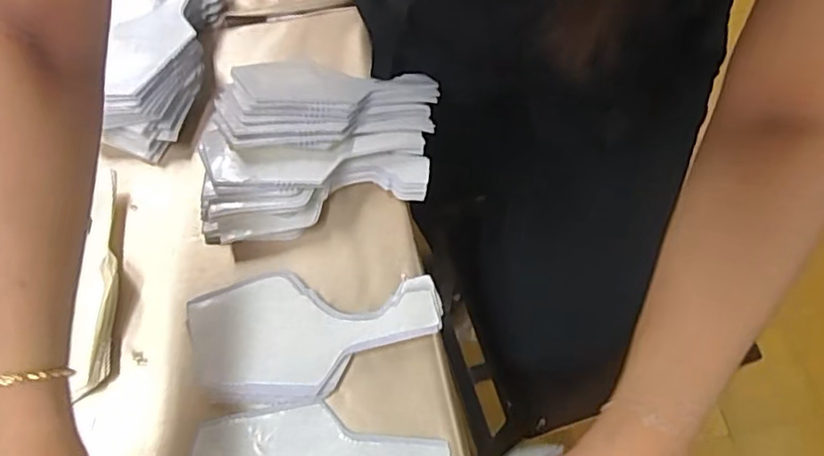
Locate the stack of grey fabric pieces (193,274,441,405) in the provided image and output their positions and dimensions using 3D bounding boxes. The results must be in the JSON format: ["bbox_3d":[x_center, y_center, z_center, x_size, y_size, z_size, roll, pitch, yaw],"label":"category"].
[{"bbox_3d":[-0.074,0.082,0.462,0.189,0.014,0.097,-6,64,-5],"label":"stack of grey fabric pieces"}]

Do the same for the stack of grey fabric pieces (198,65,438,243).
[{"bbox_3d":[-0.079,-0.078,0.524,0.201,0.045,0.165,-5,64,-4],"label":"stack of grey fabric pieces"}]

